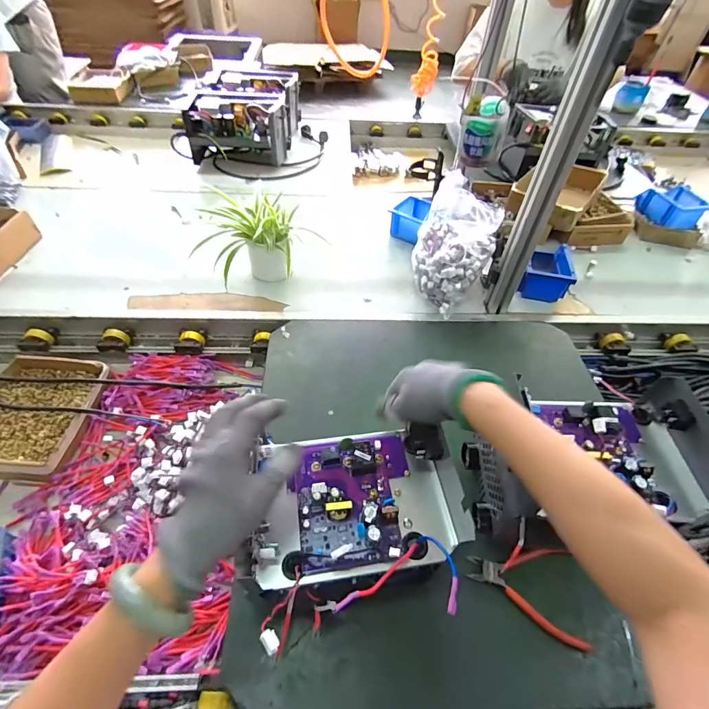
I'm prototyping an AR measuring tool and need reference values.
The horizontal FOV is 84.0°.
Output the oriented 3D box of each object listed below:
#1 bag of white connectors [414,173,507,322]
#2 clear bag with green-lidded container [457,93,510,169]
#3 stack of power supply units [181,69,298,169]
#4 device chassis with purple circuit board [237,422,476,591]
[{"bbox_3d":[0.198,-0.215,0.809,0.149,0.199,0.160,32,55,22],"label":"bag of white connectors"},{"bbox_3d":[0.178,-0.308,0.549,0.059,0.075,0.059,15,51,8],"label":"clear bag with green-lidded container"},{"bbox_3d":[-0.343,-0.784,1.294,0.281,0.163,0.417,5,49,0],"label":"stack of power supply units"},{"bbox_3d":[0.001,0.149,0.406,0.215,0.062,0.147,-6,50,-9],"label":"device chassis with purple circuit board"}]

